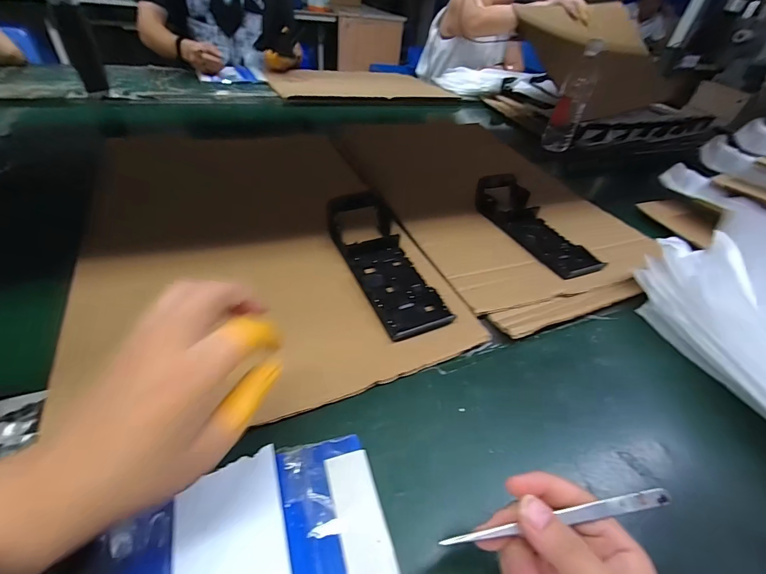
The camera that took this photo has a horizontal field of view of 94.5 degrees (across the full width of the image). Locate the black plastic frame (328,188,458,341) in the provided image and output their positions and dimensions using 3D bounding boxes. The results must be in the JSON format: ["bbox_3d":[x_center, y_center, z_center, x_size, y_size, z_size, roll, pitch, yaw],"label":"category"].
[{"bbox_3d":[0.002,-0.037,0.426,0.085,0.047,0.220,-12,45,-20],"label":"black plastic frame"}]

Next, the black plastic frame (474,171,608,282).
[{"bbox_3d":[0.223,-0.099,0.537,0.096,0.037,0.236,-13,46,-21],"label":"black plastic frame"}]

